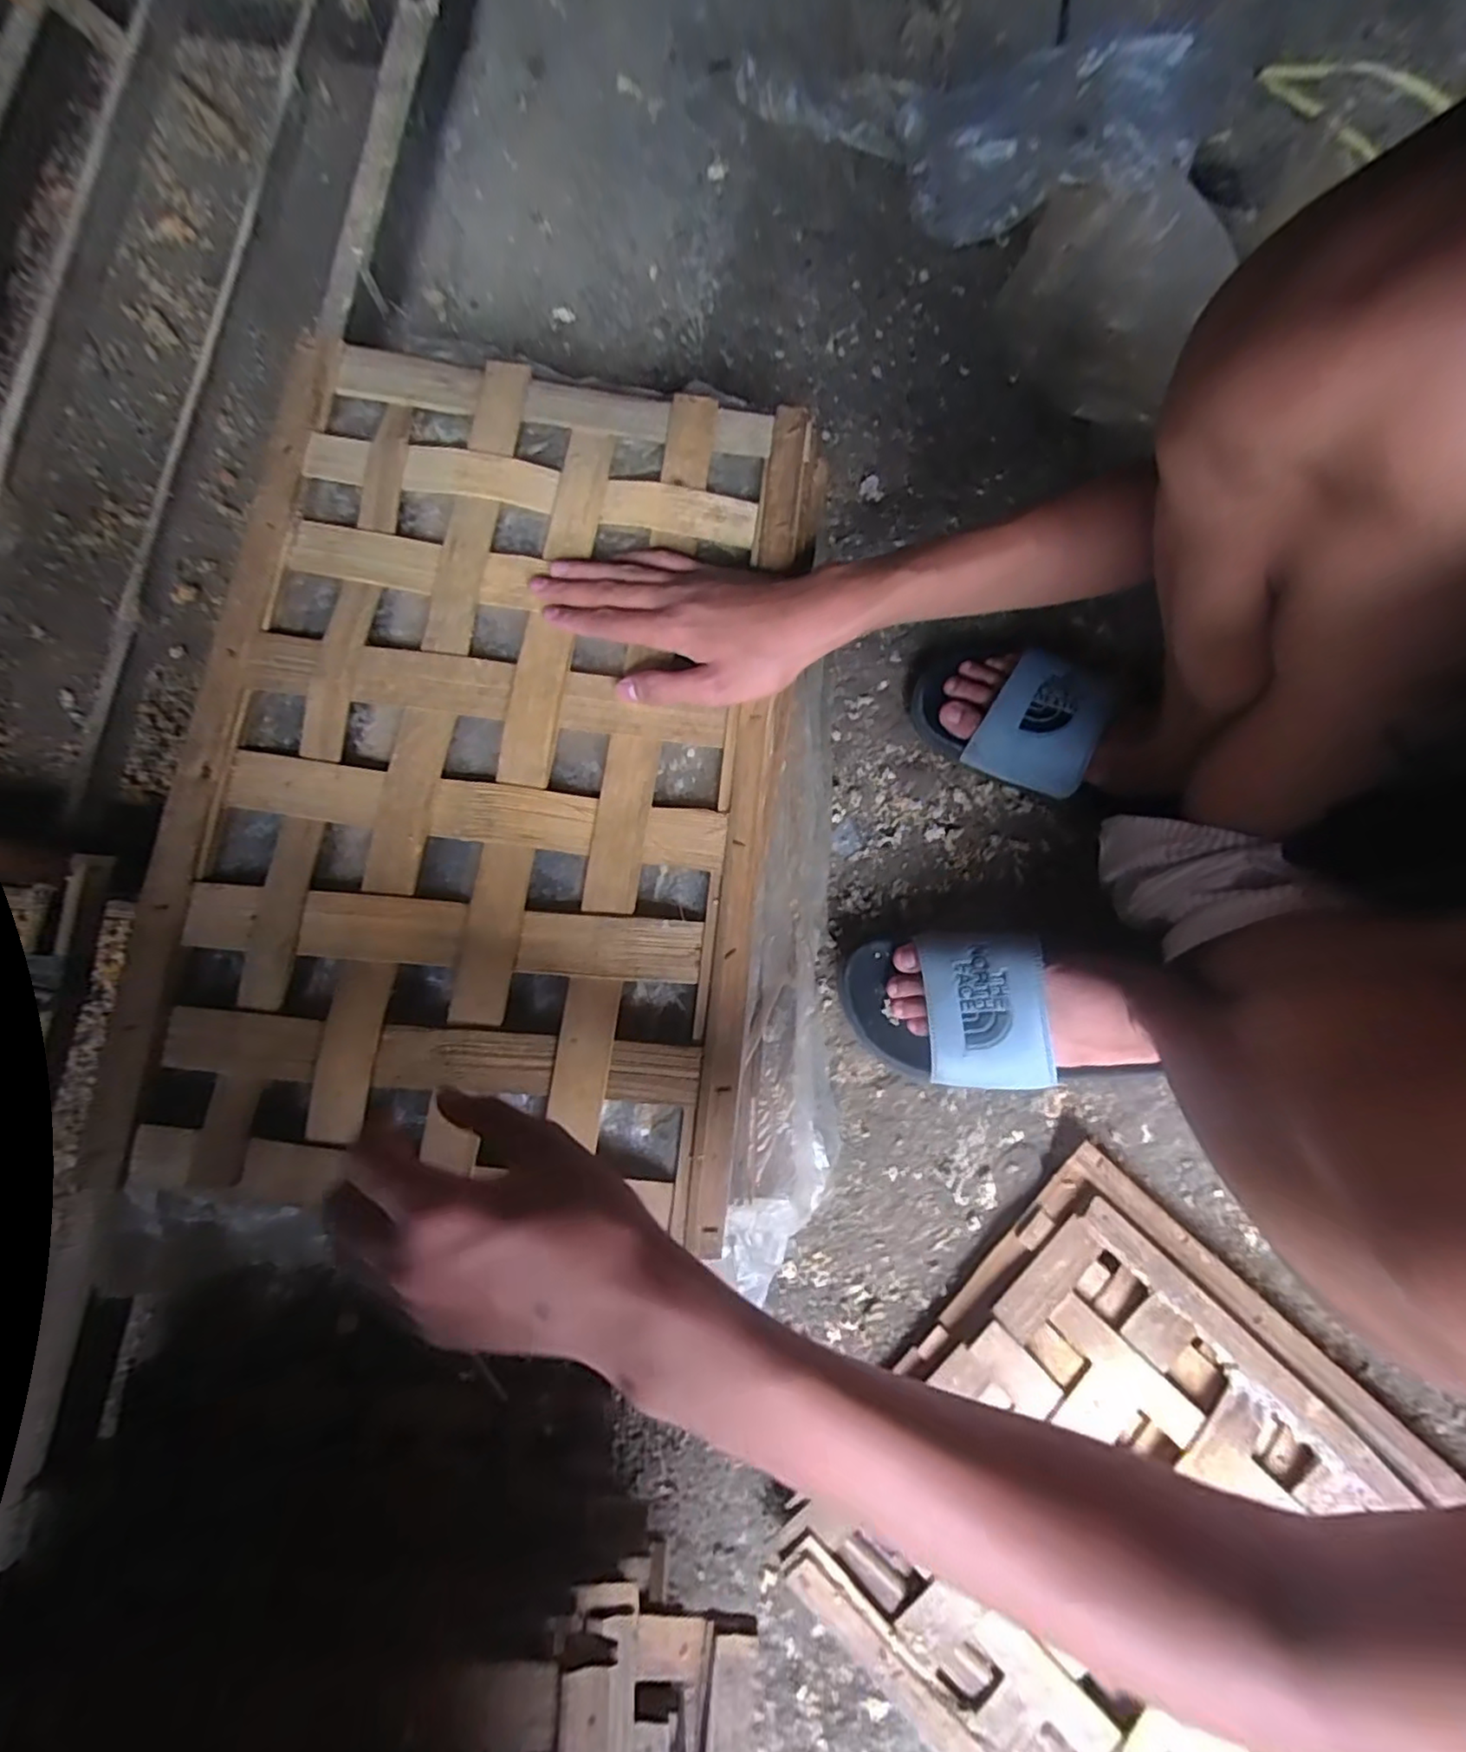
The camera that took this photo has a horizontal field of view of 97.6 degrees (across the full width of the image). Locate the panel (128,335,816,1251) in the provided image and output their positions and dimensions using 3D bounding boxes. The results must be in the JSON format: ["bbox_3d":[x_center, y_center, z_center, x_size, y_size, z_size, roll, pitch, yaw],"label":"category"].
[{"bbox_3d":[-0.147,-0.097,0.404,0.345,0.024,0.533,5,77,0],"label":"panel"}]

